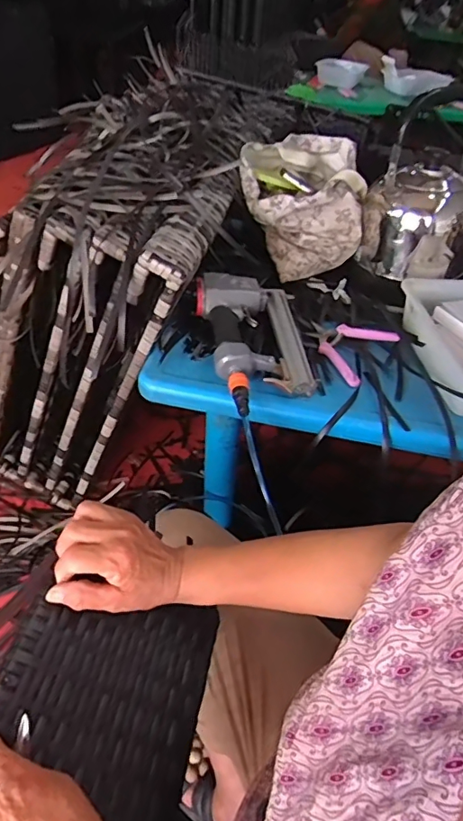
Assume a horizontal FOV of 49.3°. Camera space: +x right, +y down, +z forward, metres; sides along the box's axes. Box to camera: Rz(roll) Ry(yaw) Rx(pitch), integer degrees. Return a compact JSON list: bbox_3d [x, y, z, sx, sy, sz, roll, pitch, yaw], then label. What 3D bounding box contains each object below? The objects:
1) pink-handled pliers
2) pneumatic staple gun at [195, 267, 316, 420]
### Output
[{"bbox_3d":[0.170,-0.102,0.779,0.126,0.013,0.128,29,48,22],"label":"pink-handled pliers"},{"bbox_3d":[0.038,-0.103,0.739,0.155,0.067,0.255,-3,45,-10],"label":"pneumatic staple gun"}]

